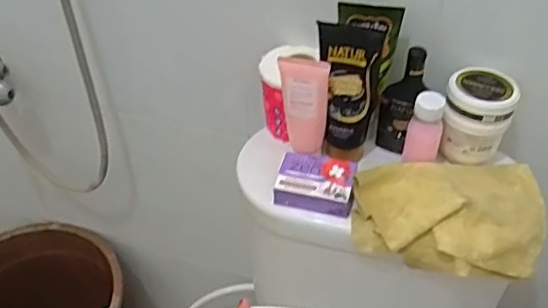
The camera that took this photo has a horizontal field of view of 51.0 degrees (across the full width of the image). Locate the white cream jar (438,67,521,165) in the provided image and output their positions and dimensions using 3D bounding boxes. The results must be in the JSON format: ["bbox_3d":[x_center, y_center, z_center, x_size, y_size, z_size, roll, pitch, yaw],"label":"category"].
[{"bbox_3d":[0.241,-0.039,0.691,0.074,0.103,0.074,12,47,14],"label":"white cream jar"}]

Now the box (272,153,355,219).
[{"bbox_3d":[0.050,0.034,0.684,0.089,0.032,0.063,8,46,10],"label":"box"}]

